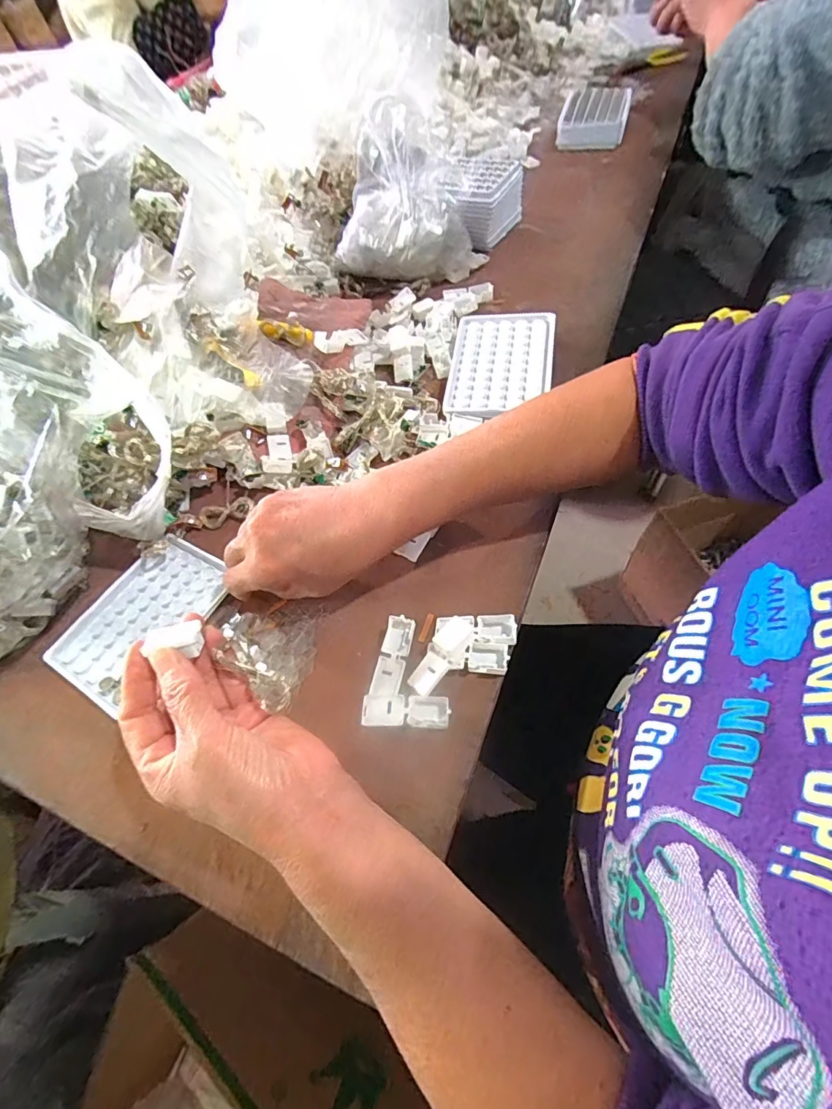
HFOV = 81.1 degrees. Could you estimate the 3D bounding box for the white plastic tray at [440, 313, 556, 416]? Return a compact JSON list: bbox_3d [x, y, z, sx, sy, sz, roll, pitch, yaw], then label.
[{"bbox_3d":[0.081,-0.182,0.465,0.095,0.025,0.129,6,59,12],"label":"white plastic tray"}]

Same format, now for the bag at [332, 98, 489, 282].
[{"bbox_3d":[-0.015,-0.391,0.534,0.167,0.134,0.098,-4,58,6],"label":"bag"}]

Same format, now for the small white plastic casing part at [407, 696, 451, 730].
[{"bbox_3d":[0.008,0.100,0.310,0.026,0.010,0.019,1,59,9],"label":"small white plastic casing part"}]

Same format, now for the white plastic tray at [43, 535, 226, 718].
[{"bbox_3d":[-0.214,0.047,0.381,0.087,0.012,0.129,29,66,23],"label":"white plastic tray"}]

